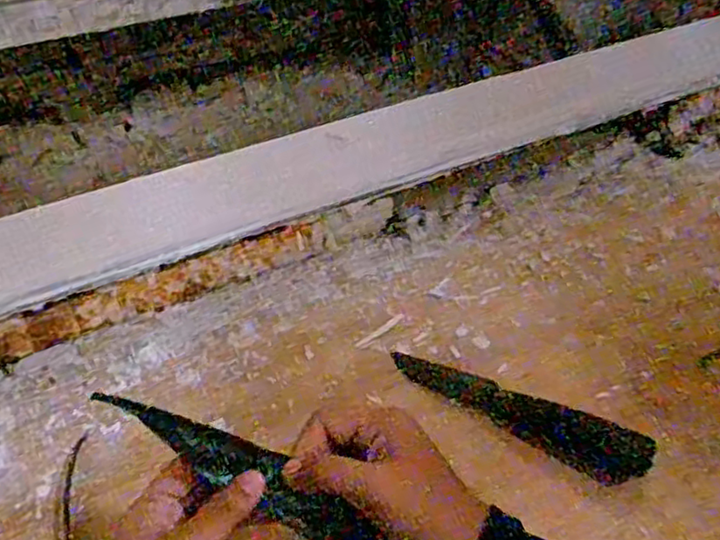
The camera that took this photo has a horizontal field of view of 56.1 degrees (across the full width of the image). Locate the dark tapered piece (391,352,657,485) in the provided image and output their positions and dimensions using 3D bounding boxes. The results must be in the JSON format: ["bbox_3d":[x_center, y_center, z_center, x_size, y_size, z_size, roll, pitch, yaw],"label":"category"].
[{"bbox_3d":[0.115,0.101,0.502,0.193,0.011,0.035,23,48,26],"label":"dark tapered piece"}]

